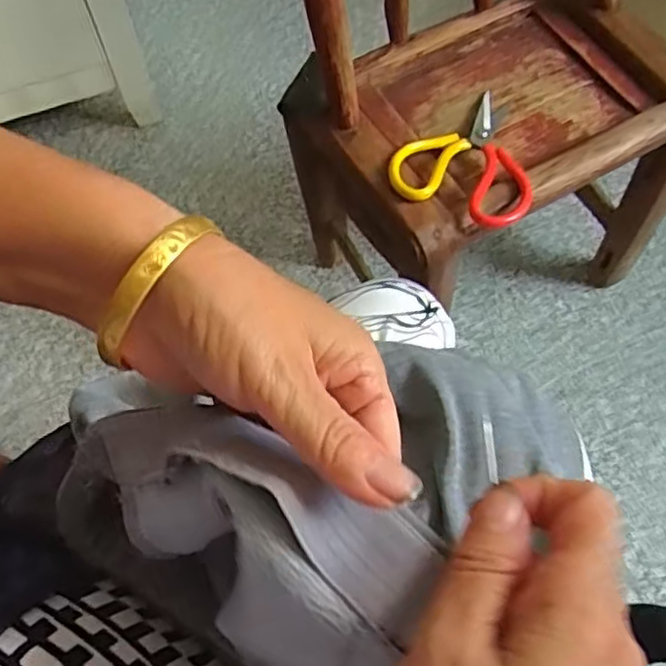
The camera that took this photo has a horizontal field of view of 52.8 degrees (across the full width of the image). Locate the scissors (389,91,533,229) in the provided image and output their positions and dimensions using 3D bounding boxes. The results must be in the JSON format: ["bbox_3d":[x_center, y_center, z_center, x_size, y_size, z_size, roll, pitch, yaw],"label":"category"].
[{"bbox_3d":[0.135,-0.175,0.646,0.128,0.038,0.170,19,65,10],"label":"scissors"}]

